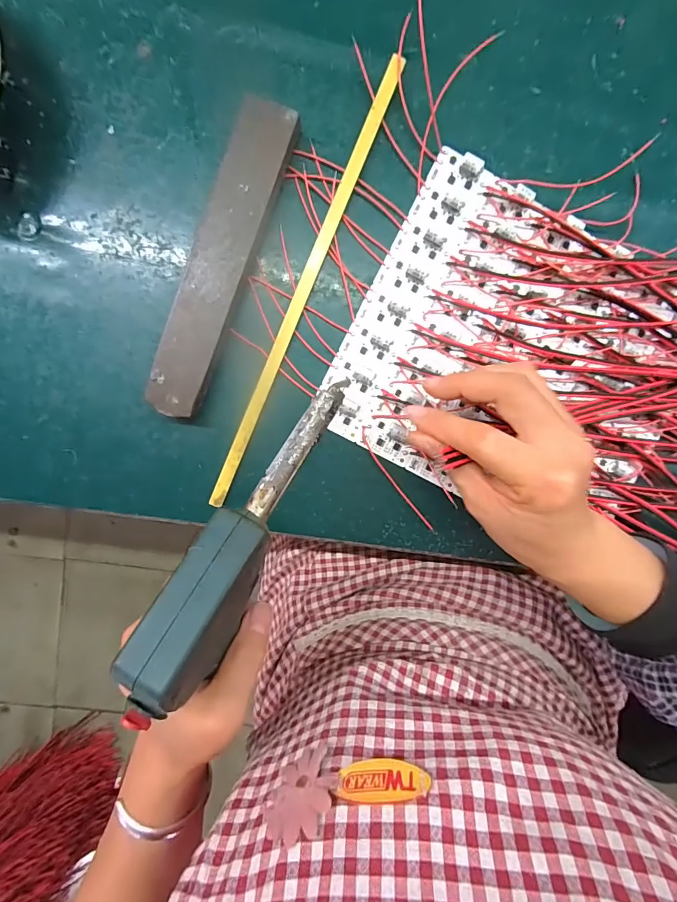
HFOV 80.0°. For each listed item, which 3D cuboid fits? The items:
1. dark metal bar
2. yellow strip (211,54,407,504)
[{"bbox_3d":[-0.076,-0.119,0.260,0.038,0.015,0.196,20,95,-7],"label":"dark metal bar"},{"bbox_3d":[-0.025,-0.105,0.269,0.010,0.008,0.306,23,94,-7],"label":"yellow strip"}]

